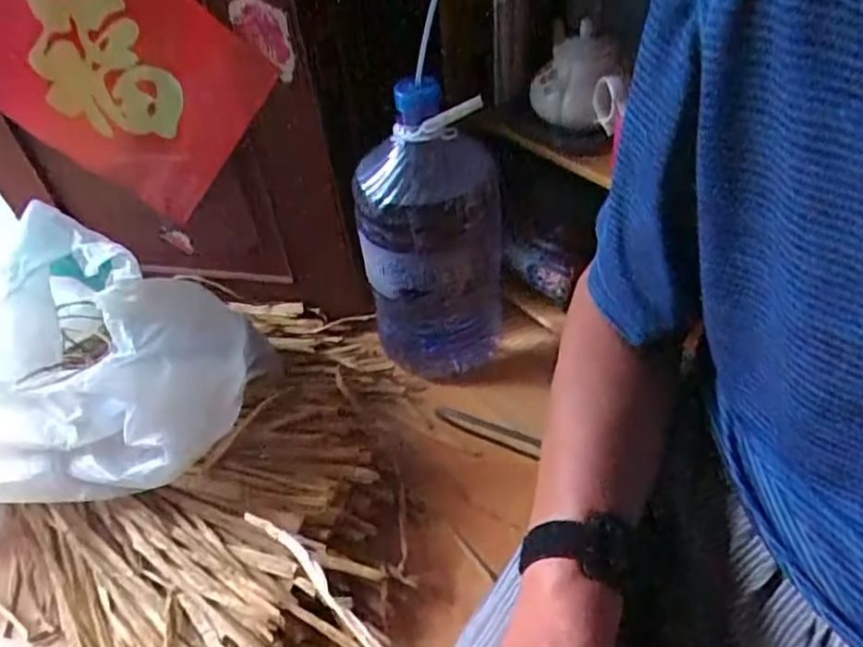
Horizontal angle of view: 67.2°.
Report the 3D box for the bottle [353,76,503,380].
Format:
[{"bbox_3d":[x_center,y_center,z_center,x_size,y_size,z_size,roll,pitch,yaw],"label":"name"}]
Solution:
[{"bbox_3d":[0.000,-0.120,1.009,0.155,0.460,0.201,31,56,32],"label":"bottle"}]

